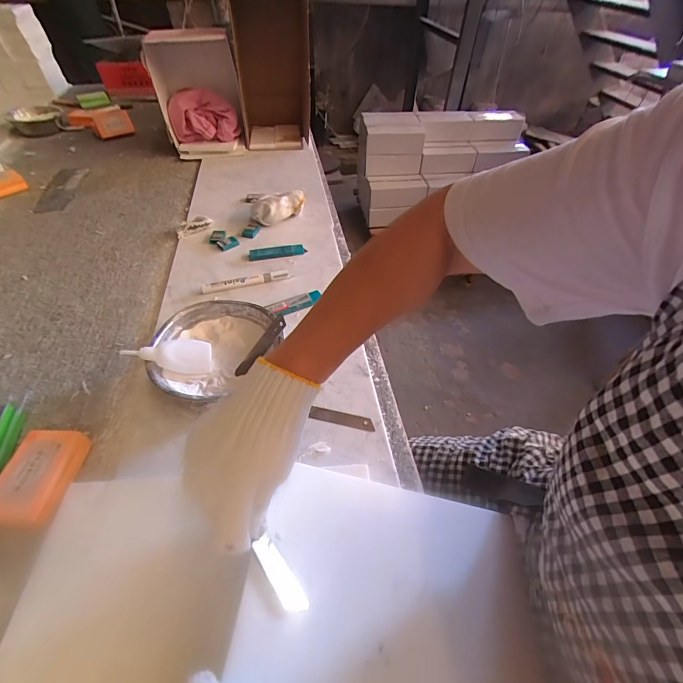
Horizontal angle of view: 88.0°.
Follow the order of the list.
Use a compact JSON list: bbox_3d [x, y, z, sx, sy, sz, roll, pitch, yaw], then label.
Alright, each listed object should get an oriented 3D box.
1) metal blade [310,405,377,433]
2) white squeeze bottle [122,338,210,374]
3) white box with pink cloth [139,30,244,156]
[{"bbox_3d":[0.002,0.095,0.436,0.078,0.004,0.019,12,47,2],"label":"metal blade"},{"bbox_3d":[-0.208,0.016,0.431,0.095,0.019,0.039,7,43,-30],"label":"white squeeze bottle"},{"bbox_3d":[-0.367,-0.631,0.910,0.200,0.263,0.150,-15,51,-13],"label":"white box with pink cloth"}]

